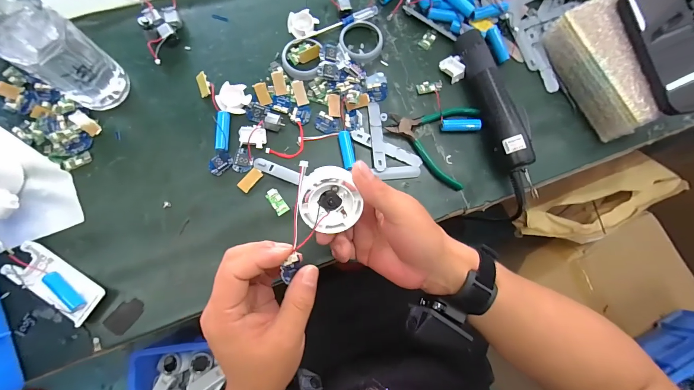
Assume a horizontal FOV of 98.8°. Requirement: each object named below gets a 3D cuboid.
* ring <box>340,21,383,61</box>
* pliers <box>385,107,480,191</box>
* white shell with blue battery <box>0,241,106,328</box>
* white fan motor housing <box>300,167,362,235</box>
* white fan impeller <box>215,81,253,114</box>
[{"bbox_3d":[0.018,-0.208,0.401,0.055,0.010,0.057,1,81,-3],"label":"ring"},{"bbox_3d":[0.104,-0.072,0.378,0.107,0.014,0.106,15,81,-1],"label":"pliers"},{"bbox_3d":[-0.315,0.096,0.322,0.101,0.015,0.041,33,81,2],"label":"white shell with blue battery"},{"bbox_3d":[-0.014,0.002,0.256,0.050,0.024,0.055,-2,81,-4],"label":"white fan motor housing"},{"bbox_3d":[-0.144,-0.123,0.379,0.039,0.011,0.039,15,81,-1],"label":"white fan impeller"}]

